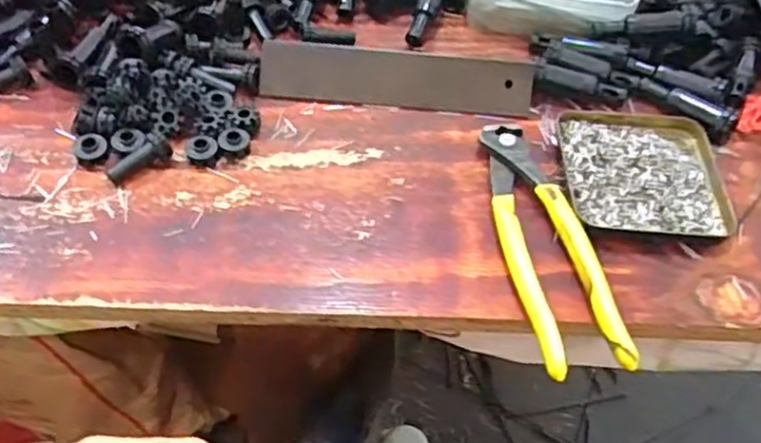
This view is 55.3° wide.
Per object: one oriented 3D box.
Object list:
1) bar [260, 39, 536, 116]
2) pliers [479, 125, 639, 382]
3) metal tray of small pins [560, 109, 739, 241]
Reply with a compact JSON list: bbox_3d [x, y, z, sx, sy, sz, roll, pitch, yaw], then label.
[{"bbox_3d":[0.012,-0.093,0.474,0.174,0.008,0.036,4,95,-4],"label":"bar"},{"bbox_3d":[0.090,0.009,0.405,0.045,0.010,0.163,-7,52,-11],"label":"pliers"},{"bbox_3d":[0.161,-0.033,0.448,0.097,0.010,0.095,3,51,-3],"label":"metal tray of small pins"}]

